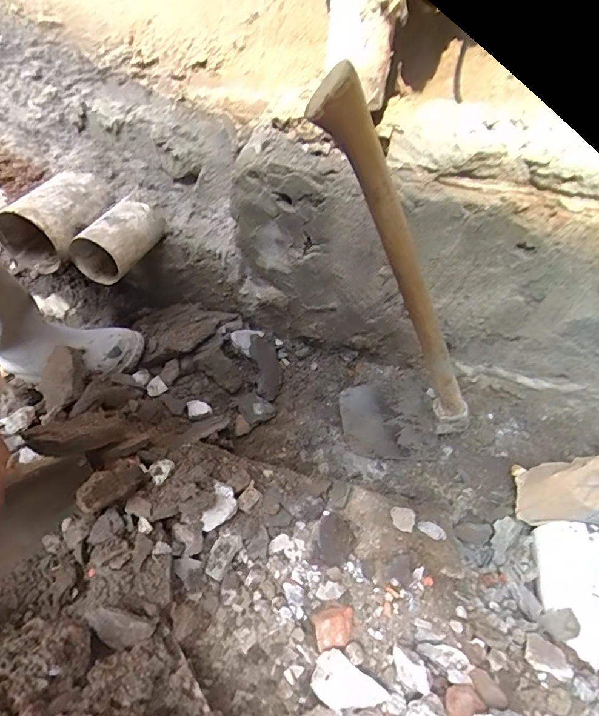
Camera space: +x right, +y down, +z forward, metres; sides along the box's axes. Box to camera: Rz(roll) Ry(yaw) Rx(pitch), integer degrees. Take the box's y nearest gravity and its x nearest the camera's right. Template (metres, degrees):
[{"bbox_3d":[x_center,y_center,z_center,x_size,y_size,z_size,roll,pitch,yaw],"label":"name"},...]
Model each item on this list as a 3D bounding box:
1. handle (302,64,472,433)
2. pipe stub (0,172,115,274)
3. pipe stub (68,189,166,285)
[{"bbox_3d":[0.137,-0.060,0.530,0.042,0.531,0.051,-27,45,10],"label":"handle"},{"bbox_3d":[-0.404,-0.231,0.756,0.124,0.123,0.146,11,44,7],"label":"pipe stub"},{"bbox_3d":[-0.297,-0.199,0.748,0.091,0.091,0.141,21,47,17],"label":"pipe stub"}]

